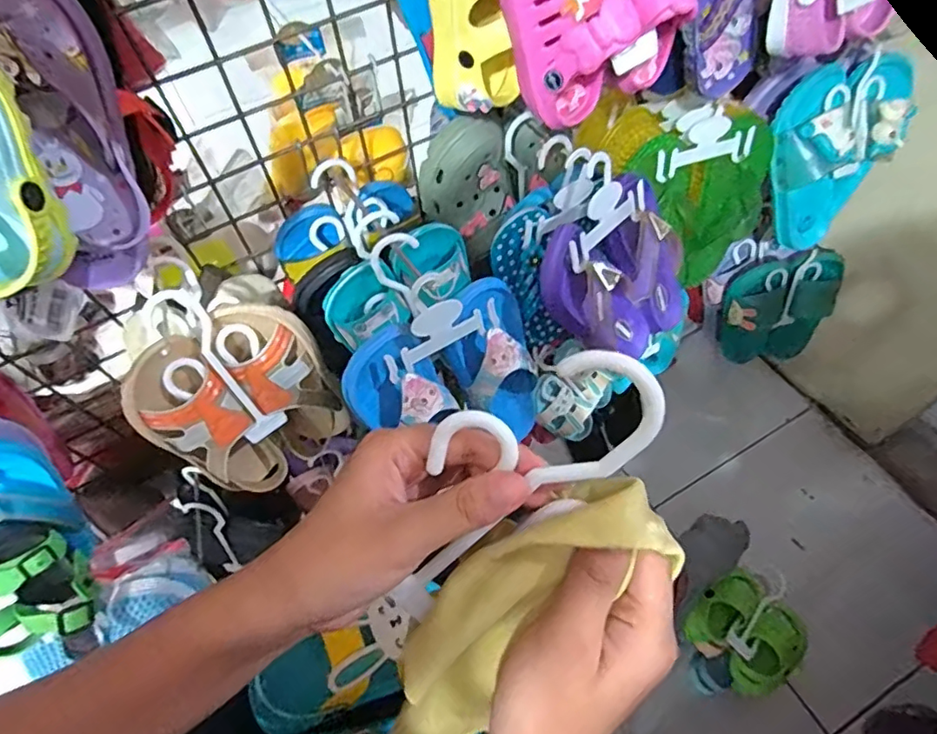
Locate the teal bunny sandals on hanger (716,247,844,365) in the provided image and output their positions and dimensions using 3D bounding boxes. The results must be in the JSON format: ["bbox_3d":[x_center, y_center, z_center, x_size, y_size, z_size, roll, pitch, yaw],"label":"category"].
[{"bbox_3d":[0.487,-0.091,0.907,0.159,0.177,0.085,-12,59,-4],"label":"teal bunny sandals on hanger"}]

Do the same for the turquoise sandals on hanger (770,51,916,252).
[{"bbox_3d":[0.433,-0.257,0.690,0.116,0.186,0.138,37,68,22],"label":"turquoise sandals on hanger"}]

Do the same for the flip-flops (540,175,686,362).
[{"bbox_3d":[0.146,-0.084,0.568,0.173,0.187,0.052,-42,39,-18],"label":"flip-flops"}]

